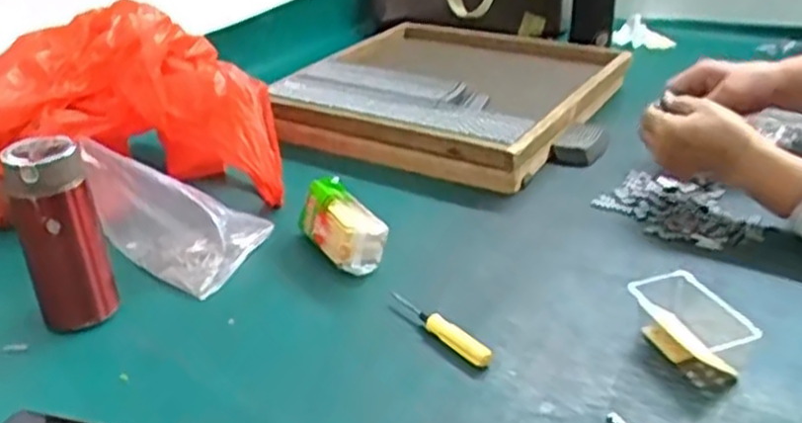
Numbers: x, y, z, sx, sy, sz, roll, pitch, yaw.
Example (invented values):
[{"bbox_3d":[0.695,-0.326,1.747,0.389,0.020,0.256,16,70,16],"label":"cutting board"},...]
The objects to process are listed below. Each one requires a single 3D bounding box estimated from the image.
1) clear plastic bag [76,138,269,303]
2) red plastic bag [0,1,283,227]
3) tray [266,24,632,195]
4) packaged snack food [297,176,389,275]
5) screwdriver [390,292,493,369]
[{"bbox_3d":[-0.214,-0.009,0.794,0.146,0.111,0.127,18,33,31],"label":"clear plastic bag"},{"bbox_3d":[-0.315,-0.107,0.888,0.346,0.198,0.174,-4,28,-5],"label":"red plastic bag"},{"bbox_3d":[0.063,-0.163,1.116,0.407,0.081,0.377,15,32,28],"label":"tray"},{"bbox_3d":[-0.060,0.015,0.792,0.055,0.056,0.109,-20,34,-32],"label":"packaged snack food"},{"bbox_3d":[0.030,0.095,0.668,0.016,0.019,0.127,-22,34,-34],"label":"screwdriver"}]

